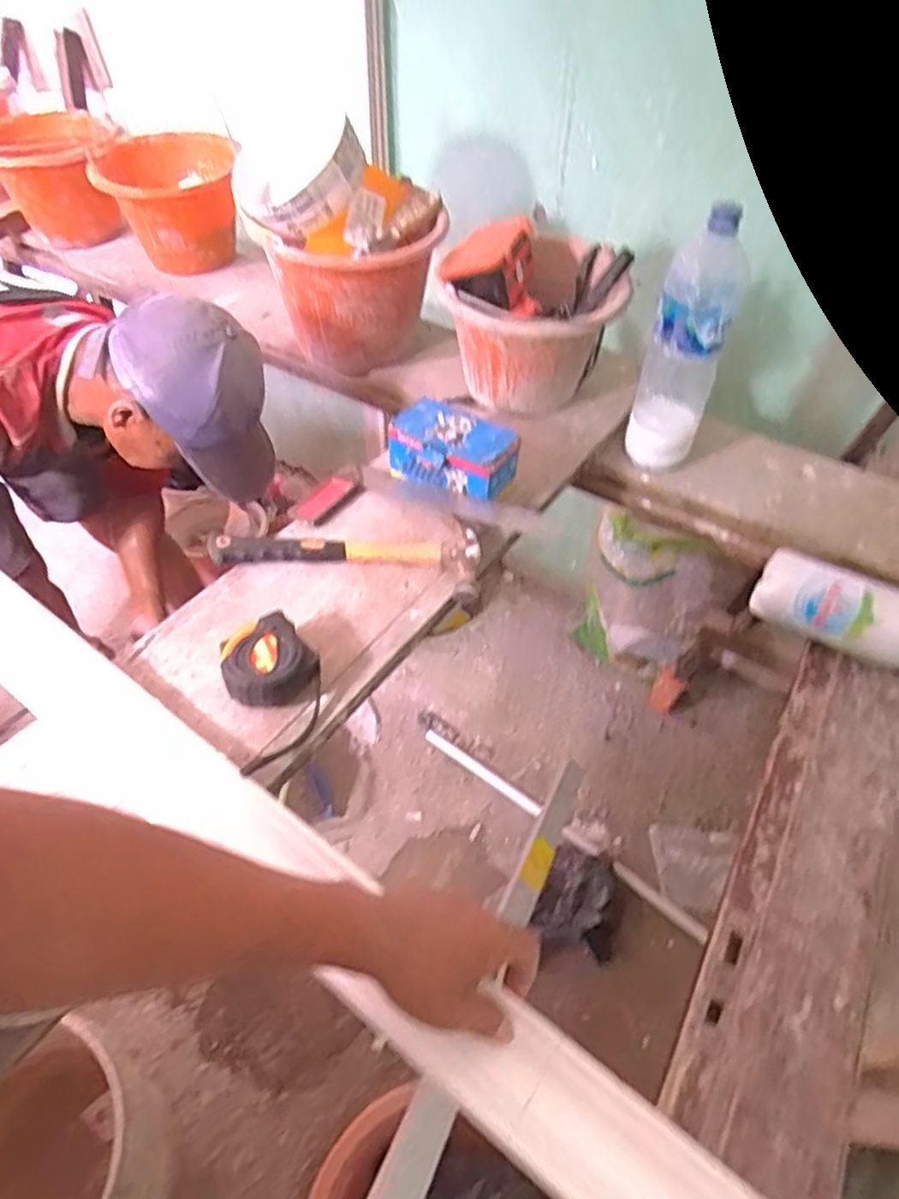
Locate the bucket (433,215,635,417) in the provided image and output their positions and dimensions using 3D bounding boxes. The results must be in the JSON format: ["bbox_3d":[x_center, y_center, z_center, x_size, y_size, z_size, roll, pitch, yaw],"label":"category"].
[{"bbox_3d":[0.104,-0.373,0.905,0.232,0.184,0.222,11,49,6],"label":"bucket"}]

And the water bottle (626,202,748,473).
[{"bbox_3d":[0.276,-0.290,0.805,0.085,0.295,0.067,14,49,9],"label":"water bottle"}]

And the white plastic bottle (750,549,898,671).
[{"bbox_3d":[0.521,0.038,0.774,0.336,0.072,0.082,21,51,14],"label":"white plastic bottle"}]

